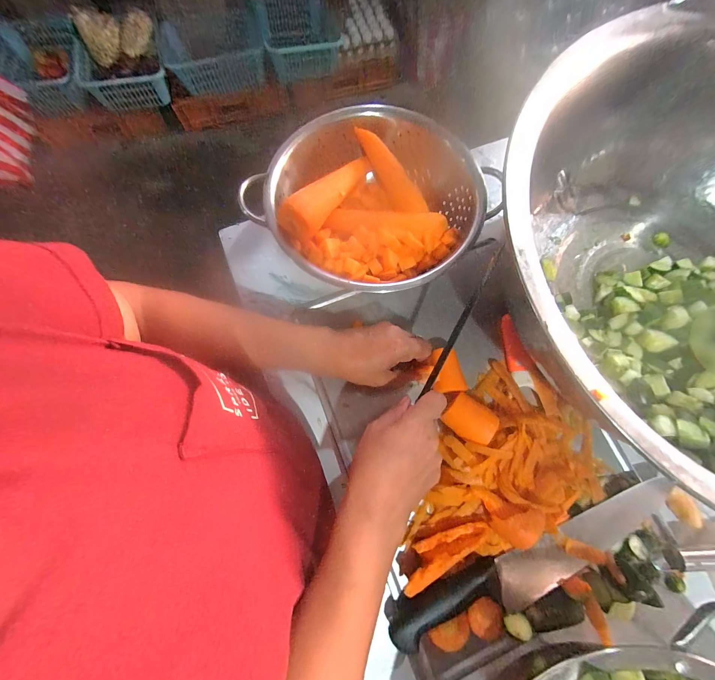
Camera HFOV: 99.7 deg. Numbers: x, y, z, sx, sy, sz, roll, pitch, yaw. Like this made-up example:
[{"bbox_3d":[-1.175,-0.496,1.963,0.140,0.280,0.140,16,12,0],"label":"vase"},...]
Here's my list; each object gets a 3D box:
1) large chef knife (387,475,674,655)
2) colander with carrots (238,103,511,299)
[{"bbox_3d":[0.204,0.250,0.333,0.351,0.022,0.056,-19,77,-5],"label":"large chef knife"},{"bbox_3d":[0.024,-0.180,0.404,0.258,0.102,0.267,0,76,-1],"label":"colander with carrots"}]

